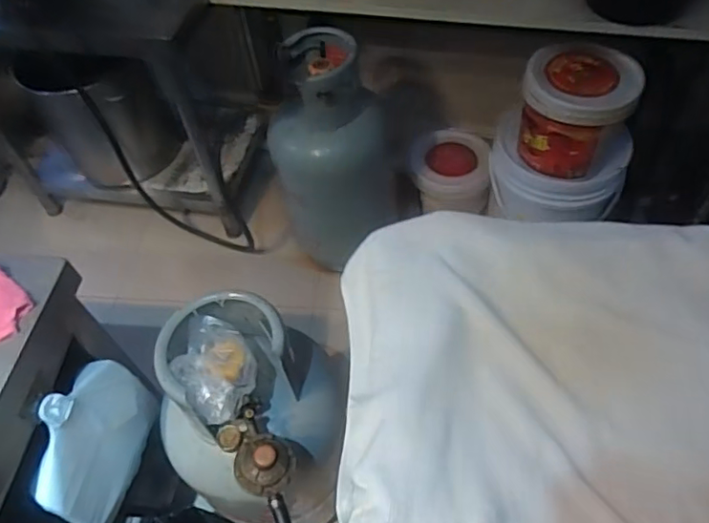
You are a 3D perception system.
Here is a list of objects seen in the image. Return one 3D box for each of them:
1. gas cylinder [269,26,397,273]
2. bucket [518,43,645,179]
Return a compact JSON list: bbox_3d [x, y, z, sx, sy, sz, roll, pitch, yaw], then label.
[{"bbox_3d":[-0.051,-0.281,1.437,0.266,0.553,0.267,-2,54,2],"label":"gas cylinder"},{"bbox_3d":[0.491,-0.329,1.273,0.231,0.221,0.201,9,55,10],"label":"bucket"}]

